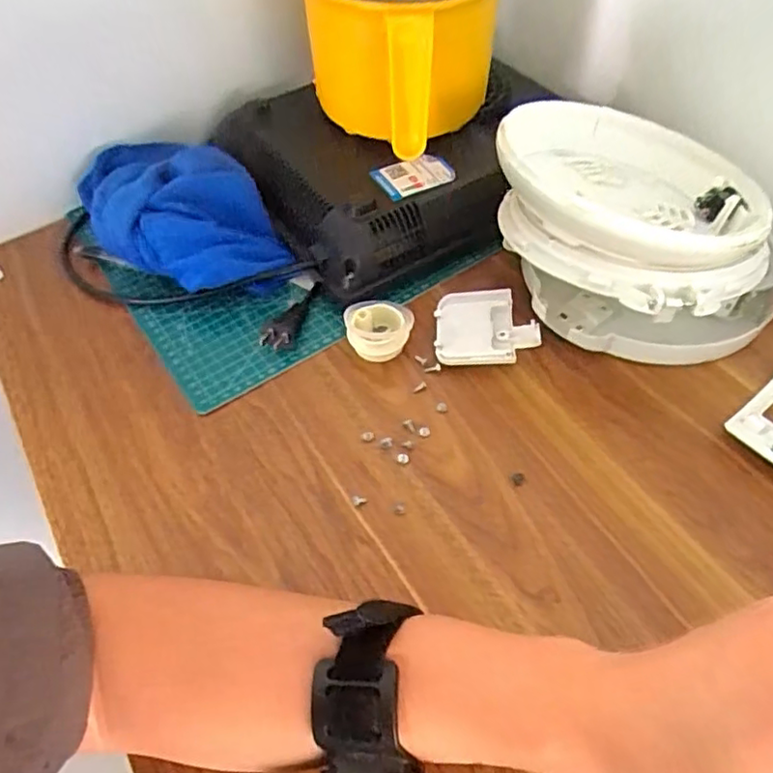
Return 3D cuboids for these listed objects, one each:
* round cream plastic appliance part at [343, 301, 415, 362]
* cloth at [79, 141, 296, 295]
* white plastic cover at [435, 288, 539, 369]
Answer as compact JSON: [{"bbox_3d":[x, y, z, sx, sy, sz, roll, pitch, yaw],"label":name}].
[{"bbox_3d":[-0.006,-0.046,0.498,0.053,0.029,0.044,-10,54,-3],"label":"round cream plastic appliance part"},{"bbox_3d":[-0.179,-0.150,0.555,0.222,0.069,0.116,26,60,21],"label":"cloth"},{"bbox_3d":[0.080,-0.047,0.500,0.081,0.013,0.072,0,54,3],"label":"white plastic cover"}]

